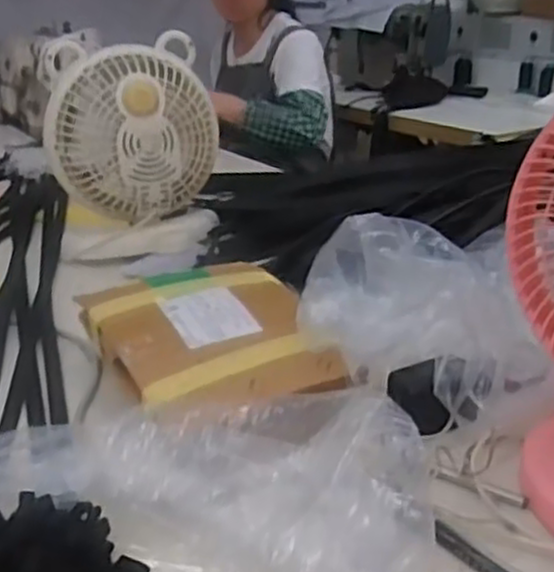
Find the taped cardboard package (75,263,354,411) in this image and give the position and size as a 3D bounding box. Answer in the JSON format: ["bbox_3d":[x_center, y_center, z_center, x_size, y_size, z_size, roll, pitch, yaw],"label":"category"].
[{"bbox_3d":[-0.062,0.041,0.671,0.183,0.033,0.200,-9,24,-19],"label":"taped cardboard package"}]

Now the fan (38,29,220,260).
[{"bbox_3d":[-0.182,-0.171,0.967,0.204,0.255,0.149,-5,25,-8],"label":"fan"}]

